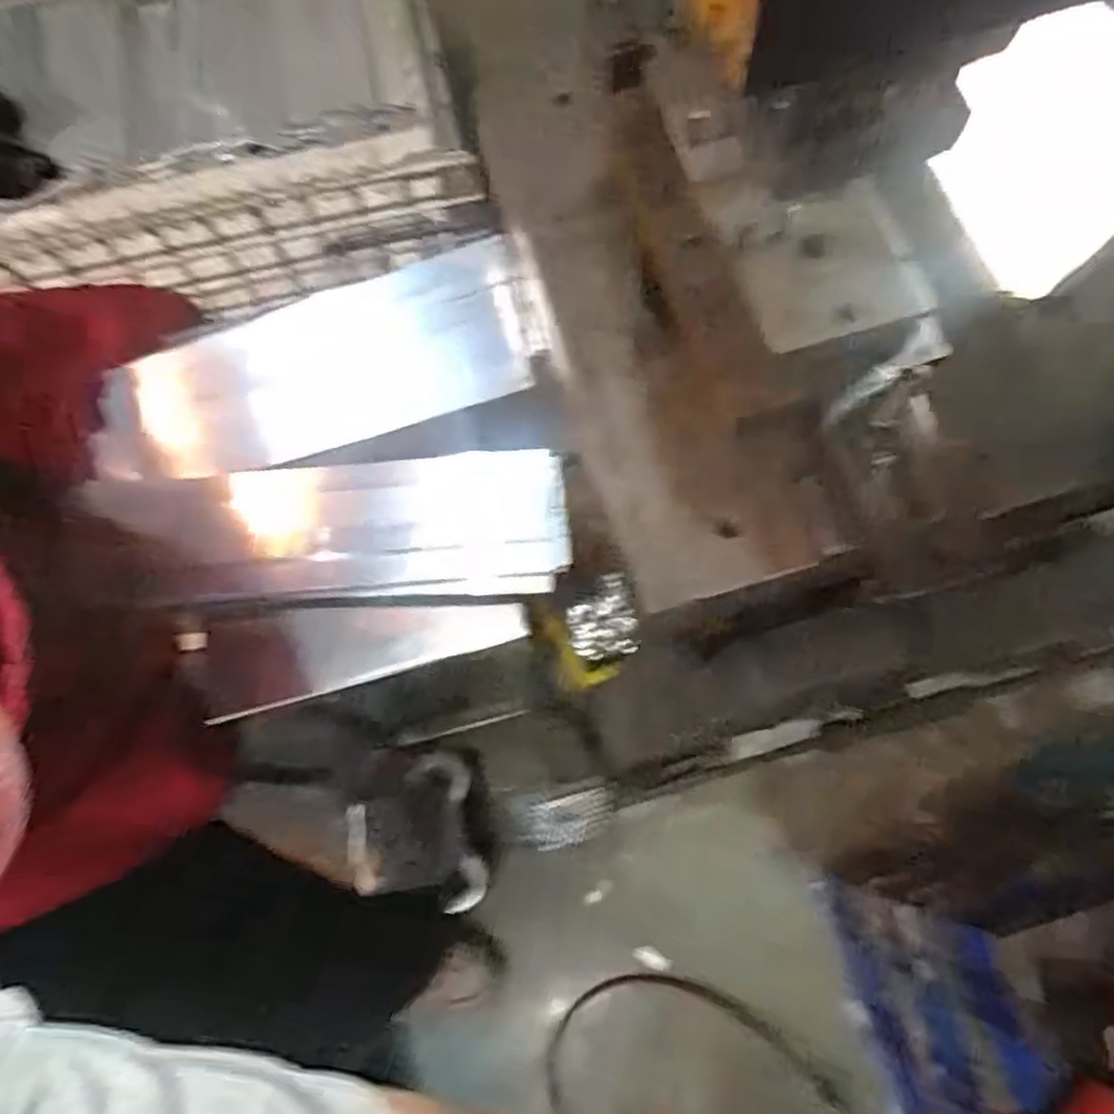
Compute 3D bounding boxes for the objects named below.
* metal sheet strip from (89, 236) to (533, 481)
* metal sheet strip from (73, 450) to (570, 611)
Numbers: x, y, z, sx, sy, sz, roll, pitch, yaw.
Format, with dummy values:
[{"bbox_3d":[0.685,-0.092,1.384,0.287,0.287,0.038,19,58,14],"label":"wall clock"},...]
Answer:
[{"bbox_3d":[-0.191,-0.148,0.604,0.337,0.029,0.121,-18,95,-6],"label":"metal sheet strip"},{"bbox_3d":[-0.159,-0.018,0.517,0.323,0.015,0.095,-2,88,-1],"label":"metal sheet strip"}]

